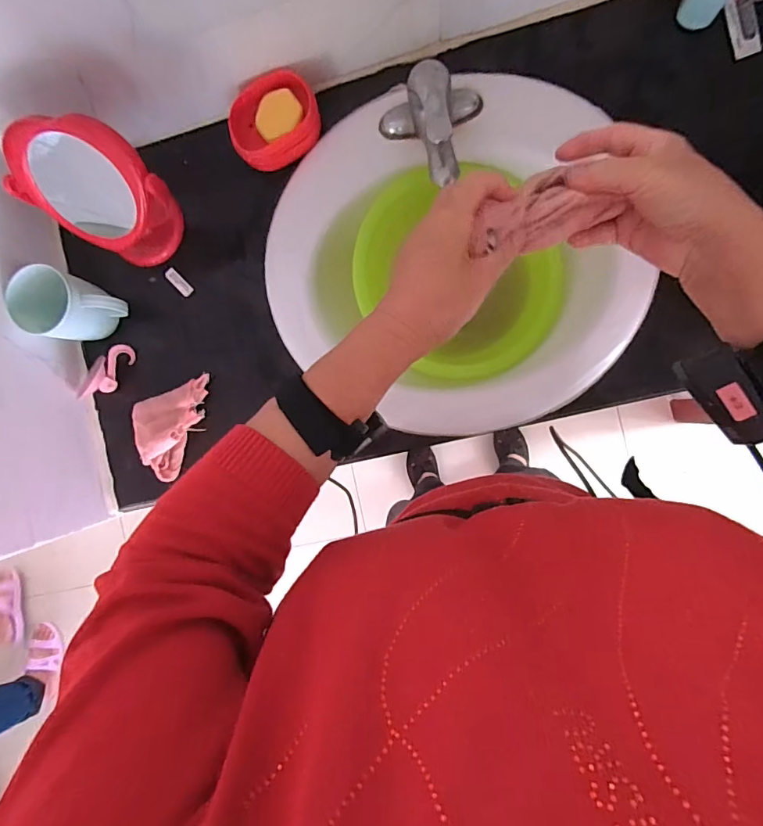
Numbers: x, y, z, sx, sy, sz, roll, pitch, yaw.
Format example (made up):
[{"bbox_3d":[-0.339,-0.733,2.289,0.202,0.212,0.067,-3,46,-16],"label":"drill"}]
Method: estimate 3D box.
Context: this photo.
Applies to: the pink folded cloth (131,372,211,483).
[{"bbox_3d":[-0.288,0.014,0.615,0.096,0.040,0.126,-1,92,7],"label":"pink folded cloth"}]

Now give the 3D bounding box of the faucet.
[{"bbox_3d":[0.063,-0.331,0.539,0.126,0.099,0.124,-9,91,8],"label":"faucet"}]

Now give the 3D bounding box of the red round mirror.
[{"bbox_3d":[-0.340,-0.267,0.554,0.153,0.166,0.119,27,95,6],"label":"red round mirror"}]

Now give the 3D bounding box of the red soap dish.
[{"bbox_3d":[-0.137,-0.369,0.584,0.118,0.047,0.085,-18,89,8],"label":"red soap dish"}]

